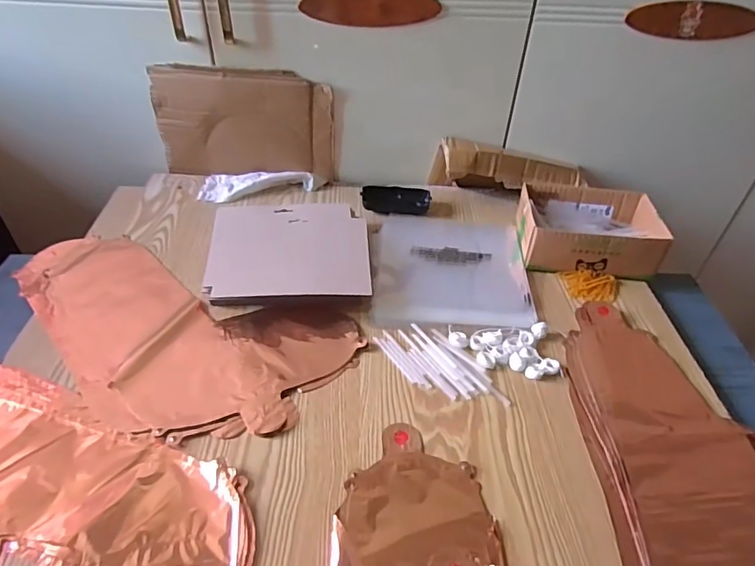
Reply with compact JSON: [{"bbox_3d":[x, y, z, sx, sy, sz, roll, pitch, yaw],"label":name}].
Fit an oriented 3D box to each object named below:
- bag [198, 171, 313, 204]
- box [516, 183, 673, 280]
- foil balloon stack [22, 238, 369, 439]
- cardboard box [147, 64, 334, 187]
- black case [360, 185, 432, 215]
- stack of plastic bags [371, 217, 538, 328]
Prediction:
[{"bbox_3d":[-0.196,-0.161,0.810,0.176,0.029,0.070,1,41,-2],"label":"bag"},{"bbox_3d":[0.298,-0.075,0.715,0.177,0.067,0.133,5,41,3],"label":"box"},{"bbox_3d":[-0.264,0.055,0.589,0.453,0.008,0.222,17,43,16],"label":"foil balloon stack"},{"bbox_3d":[-0.209,-0.245,0.793,0.272,0.179,0.027,3,41,1],"label":"cardboard box"},{"bbox_3d":[0.030,-0.133,0.793,0.108,0.034,0.044,-2,41,-5],"label":"black case"},{"bbox_3d":[0.102,-0.025,0.696,0.207,0.011,0.228,3,41,0],"label":"stack of plastic bags"}]

